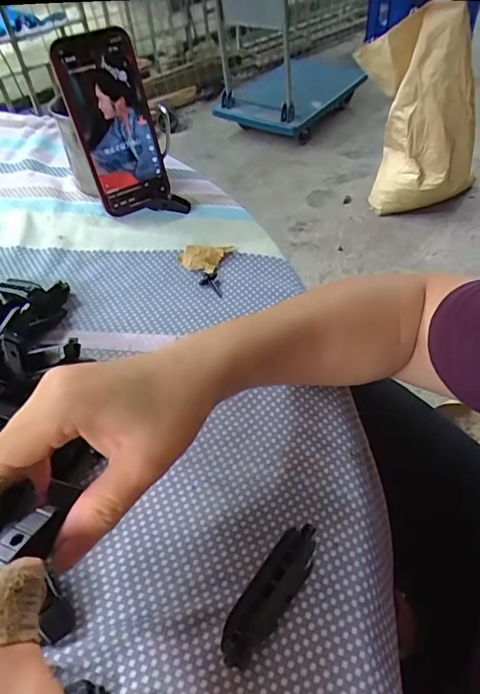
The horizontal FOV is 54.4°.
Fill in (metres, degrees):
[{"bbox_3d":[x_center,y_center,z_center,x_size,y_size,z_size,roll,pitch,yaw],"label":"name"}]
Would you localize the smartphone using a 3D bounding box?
[{"bbox_3d":[-0.121,-0.214,0.455,0.077,0.154,0.014,-25,32,-20],"label":"smartphone"}]

